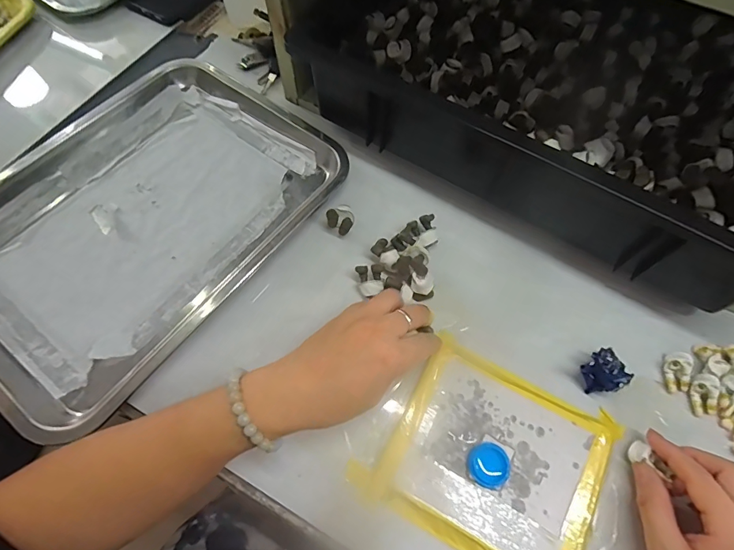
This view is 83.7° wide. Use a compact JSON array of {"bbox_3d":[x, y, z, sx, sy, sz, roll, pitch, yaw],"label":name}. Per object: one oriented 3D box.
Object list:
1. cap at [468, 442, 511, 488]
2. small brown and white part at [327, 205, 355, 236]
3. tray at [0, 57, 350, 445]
[{"bbox_3d":[0.091,0.141,0.303,0.030,0.004,0.029,0,65,-1],"label":"cap"},{"bbox_3d":[-0.023,-0.055,0.387,0.022,0.018,0.028,28,67,12],"label":"small brown and white part"},{"bbox_3d":[-0.211,-0.062,0.388,0.262,0.021,0.358,34,69,14],"label":"tray"}]

